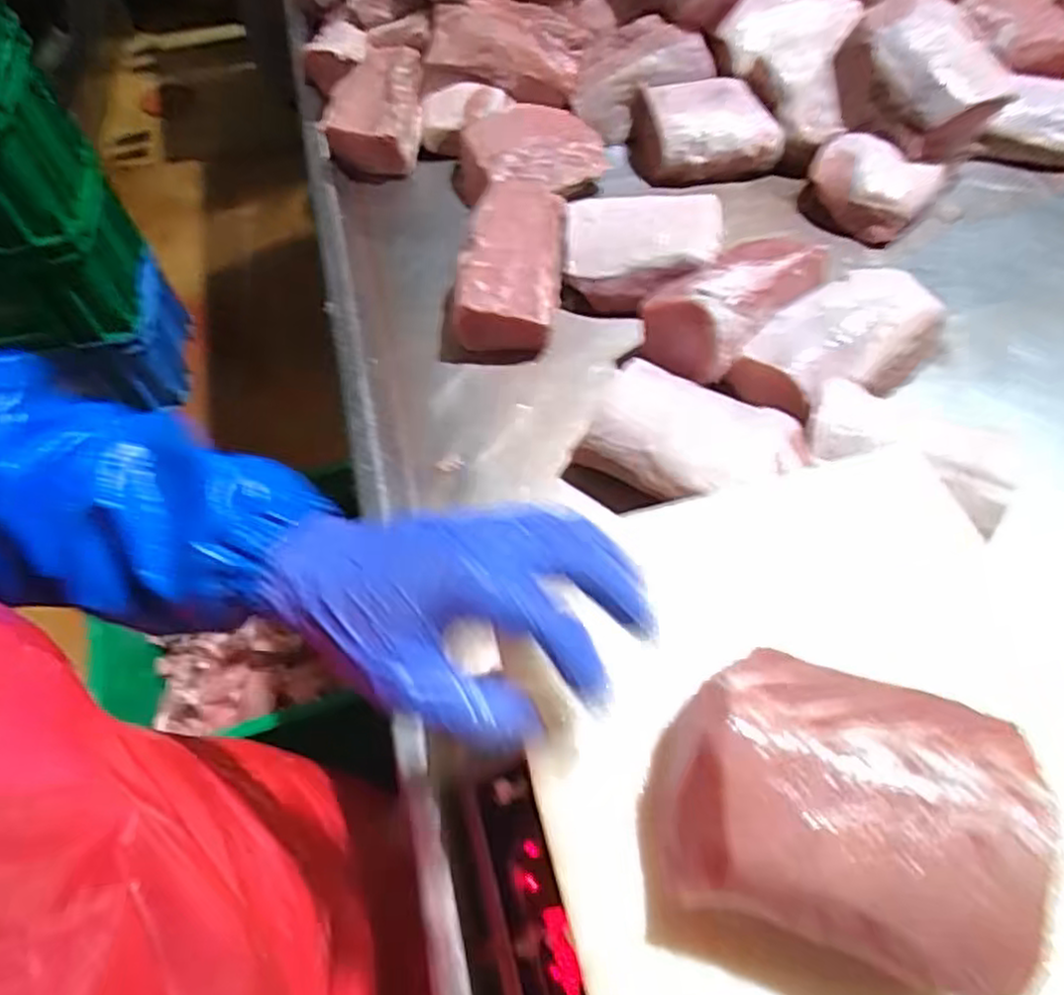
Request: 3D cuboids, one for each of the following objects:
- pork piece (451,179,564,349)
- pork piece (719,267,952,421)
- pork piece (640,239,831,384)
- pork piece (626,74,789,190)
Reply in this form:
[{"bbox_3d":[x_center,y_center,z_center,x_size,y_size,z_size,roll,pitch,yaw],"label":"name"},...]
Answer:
[{"bbox_3d":[-0.023,-0.245,0.739,0.106,0.057,0.204,4,59,5],"label":"pork piece"},{"bbox_3d":[0.276,-0.137,0.648,0.190,0.058,0.102,-29,62,-15],"label":"pork piece"},{"bbox_3d":[0.190,-0.189,0.674,0.169,0.076,0.096,-37,64,-19],"label":"pork piece"},{"bbox_3d":[0.202,-0.429,0.842,0.161,0.068,0.104,-3,58,0],"label":"pork piece"}]

